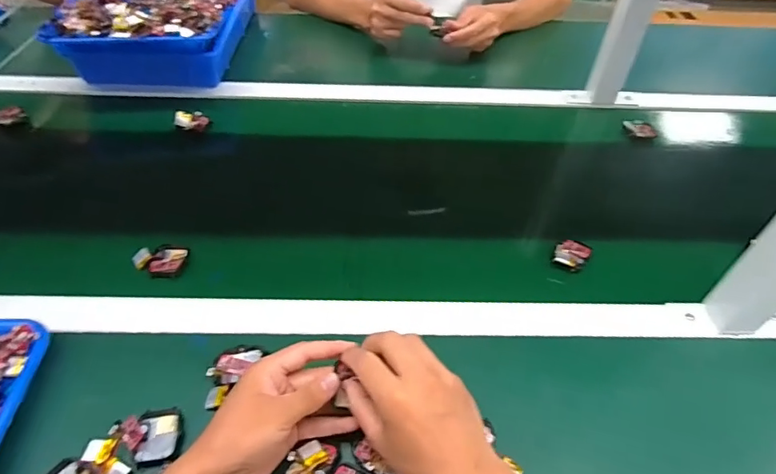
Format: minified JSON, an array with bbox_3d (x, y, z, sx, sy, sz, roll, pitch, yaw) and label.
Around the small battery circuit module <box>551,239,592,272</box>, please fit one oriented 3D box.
[{"bbox_3d":[0.216,0.020,0.578,0.037,0.011,0.048,28,52,22],"label":"small battery circuit module"}]

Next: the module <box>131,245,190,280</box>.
[{"bbox_3d":[-0.257,0.025,0.555,0.058,0.013,0.045,7,48,5],"label":"module"}]

